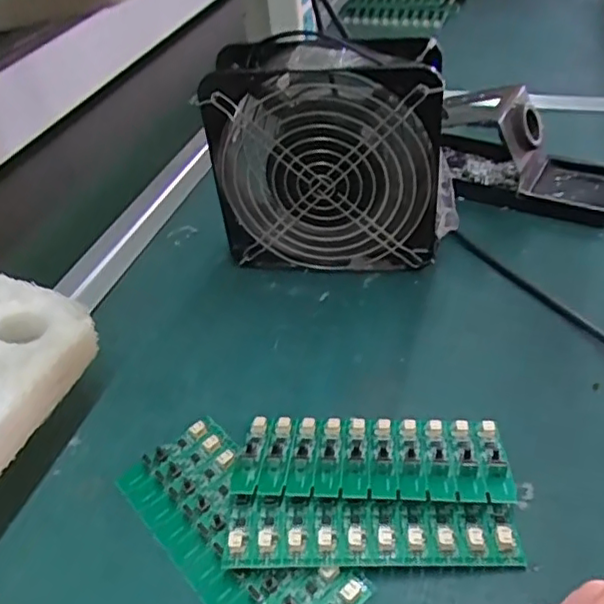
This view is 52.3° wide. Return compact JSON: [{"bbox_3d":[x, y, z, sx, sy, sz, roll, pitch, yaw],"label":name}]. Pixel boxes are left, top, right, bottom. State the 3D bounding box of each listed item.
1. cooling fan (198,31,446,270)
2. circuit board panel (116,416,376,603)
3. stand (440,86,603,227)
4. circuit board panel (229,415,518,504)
[{"bbox_3d":[0.021,-0.096,0.432,0.157,0.157,0.057,4,42,11],"label":"cooling fan"},{"bbox_3d":[-0.034,0.113,0.307,0.062,0.009,0.135,-32,48,-27],"label":"circuit board panel"},{"bbox_3d":[0.181,-0.128,0.516,0.173,0.074,0.089,26,51,31],"label":"stand"},{"bbox_3d":[0.036,0.082,0.326,0.138,0.017,0.057,1,42,7],"label":"circuit board panel"}]

